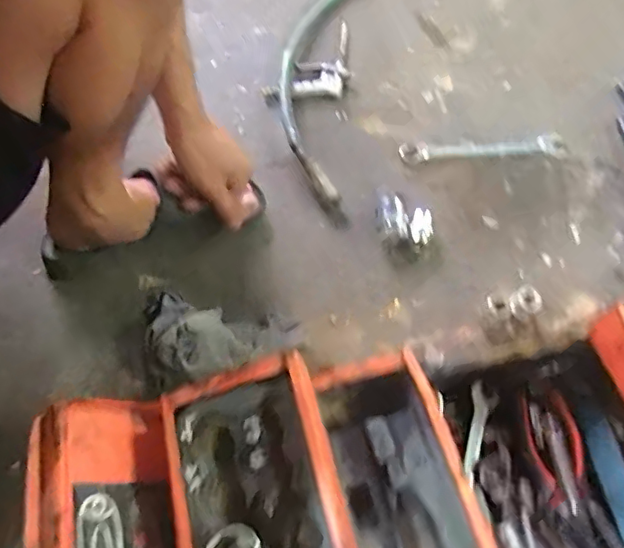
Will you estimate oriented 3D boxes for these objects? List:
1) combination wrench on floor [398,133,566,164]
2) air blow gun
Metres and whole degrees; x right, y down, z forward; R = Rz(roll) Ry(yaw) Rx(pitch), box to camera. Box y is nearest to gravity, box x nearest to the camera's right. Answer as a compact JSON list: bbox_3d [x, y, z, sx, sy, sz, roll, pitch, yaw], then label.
[{"bbox_3d":[0.229,-0.170,0.762,0.220,0.008,0.043,-6,57,-6],"label":"combination wrench on floor"},{"bbox_3d":[0.025,-0.309,0.868,0.096,0.032,0.222,32,61,17],"label":"air blow gun"}]

